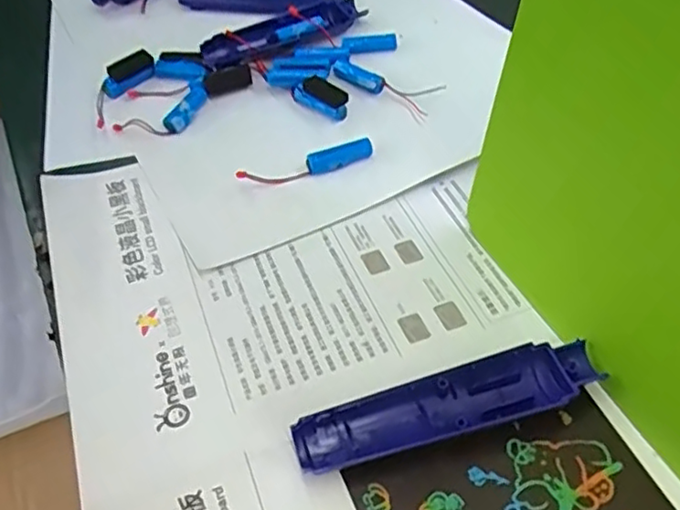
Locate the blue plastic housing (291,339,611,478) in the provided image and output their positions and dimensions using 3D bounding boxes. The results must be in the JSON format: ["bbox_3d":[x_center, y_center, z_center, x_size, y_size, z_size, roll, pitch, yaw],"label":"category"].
[{"bbox_3d":[0.058,0.081,0.353,0.165,0.018,0.038,-13,47,-10],"label":"blue plastic housing"}]

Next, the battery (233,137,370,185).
[{"bbox_3d":[-0.025,-0.069,0.497,0.105,0.014,0.011,-17,48,-13],"label":"battery"}]

